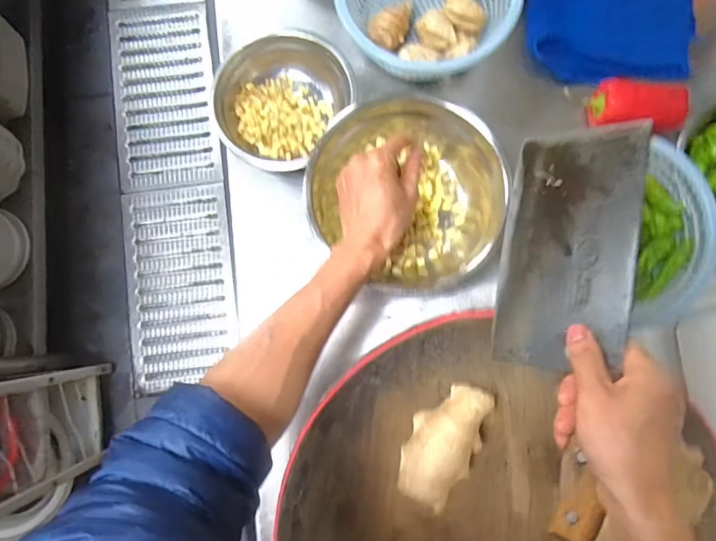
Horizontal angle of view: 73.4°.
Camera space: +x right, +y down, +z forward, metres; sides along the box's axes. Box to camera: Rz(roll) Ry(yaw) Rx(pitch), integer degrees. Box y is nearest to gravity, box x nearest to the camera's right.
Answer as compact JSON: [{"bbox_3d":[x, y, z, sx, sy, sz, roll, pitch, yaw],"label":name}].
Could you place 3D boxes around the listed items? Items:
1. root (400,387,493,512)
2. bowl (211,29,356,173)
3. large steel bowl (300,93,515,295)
[{"bbox_3d":[0.076,0.154,0.434,0.061,0.043,0.110,26,83,2],"label":"root"},{"bbox_3d":[-0.090,-0.196,0.545,0.138,0.063,0.148,0,83,-1],"label":"bowl"},{"bbox_3d":[0.059,-0.085,0.543,0.214,0.080,0.202,0,83,-1],"label":"large steel bowl"}]

